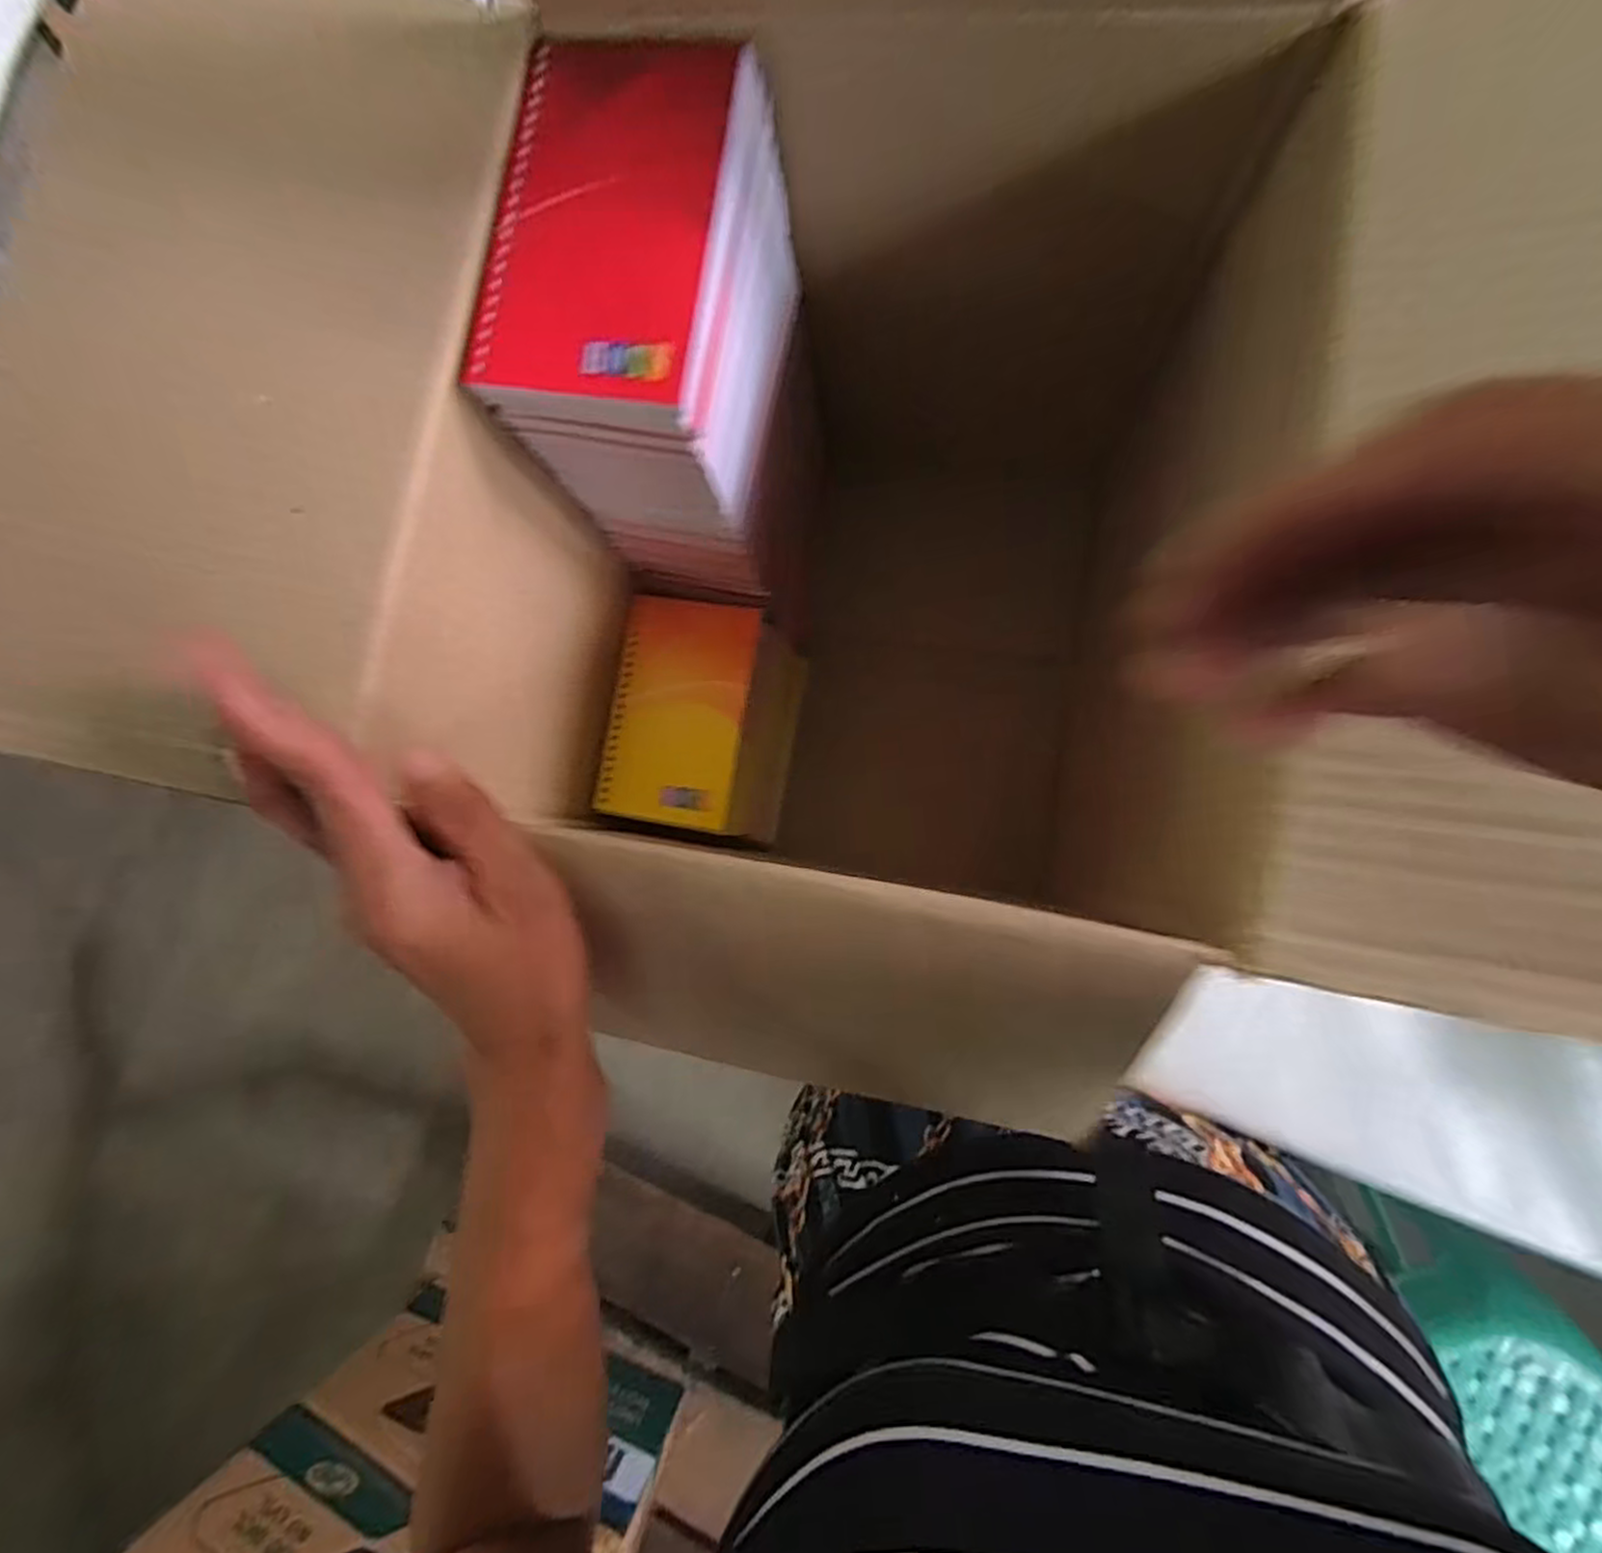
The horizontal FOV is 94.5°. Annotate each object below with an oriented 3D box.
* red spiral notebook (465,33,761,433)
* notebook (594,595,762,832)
[{"bbox_3d":[-0.067,-0.194,0.268,0.080,0.020,0.134,10,86,8],"label":"red spiral notebook"},{"bbox_3d":[-0.072,-0.038,0.431,0.079,0.008,0.128,9,85,8],"label":"notebook"}]

